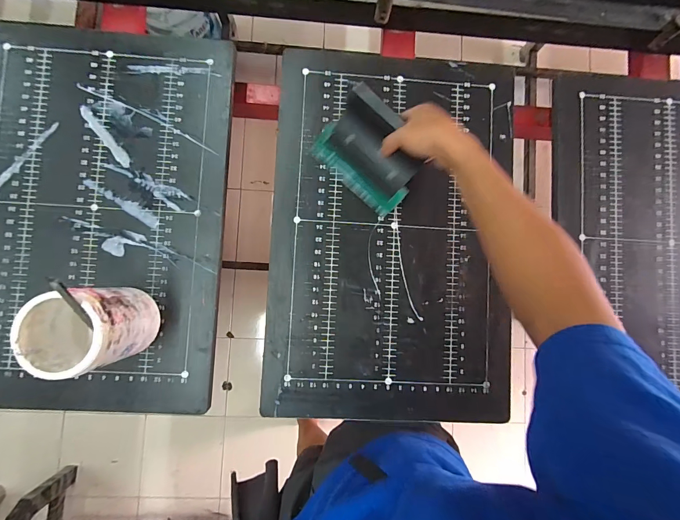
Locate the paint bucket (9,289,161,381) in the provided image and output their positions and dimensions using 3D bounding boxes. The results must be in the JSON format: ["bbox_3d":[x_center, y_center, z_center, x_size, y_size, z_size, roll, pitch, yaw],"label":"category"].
[{"bbox_3d":[-0.320,0.090,0.435,0.111,0.141,0.096,-16,86,-5],"label":"paint bucket"}]

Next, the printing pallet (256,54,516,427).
[{"bbox_3d":[0.087,-0.044,0.539,0.385,0.017,0.578,3,85,-3],"label":"printing pallet"}]

